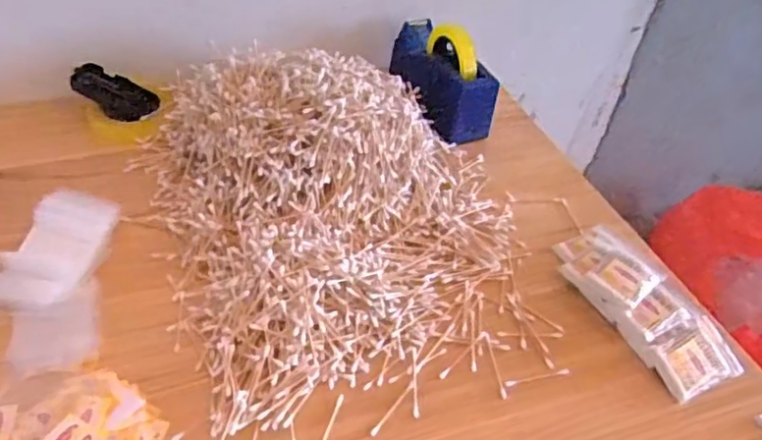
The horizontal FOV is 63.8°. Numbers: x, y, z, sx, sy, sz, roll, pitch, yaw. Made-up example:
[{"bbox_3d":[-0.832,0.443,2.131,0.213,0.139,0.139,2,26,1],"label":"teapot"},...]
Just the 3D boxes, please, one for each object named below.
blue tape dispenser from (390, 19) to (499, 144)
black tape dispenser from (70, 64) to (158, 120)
[{"bbox_3d":[0.091,-0.240,0.971,0.071,0.130,0.219,-18,48,-25],"label":"blue tape dispenser"},{"bbox_3d":[-0.395,-0.194,0.913,0.112,0.042,0.073,25,45,19],"label":"black tape dispenser"}]

